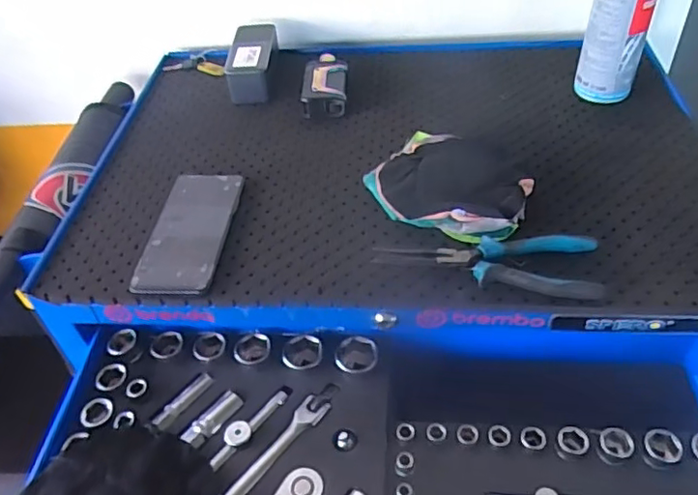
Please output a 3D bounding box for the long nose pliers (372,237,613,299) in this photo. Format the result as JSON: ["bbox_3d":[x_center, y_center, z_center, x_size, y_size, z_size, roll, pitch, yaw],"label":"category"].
[{"bbox_3d":[0.122,0.011,0.535,0.192,0.019,0.059,4,48,8],"label":"long nose pliers"}]

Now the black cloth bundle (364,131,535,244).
[{"bbox_3d":[0.112,-0.072,0.611,0.149,0.031,0.153,-2,47,2],"label":"black cloth bundle"}]

